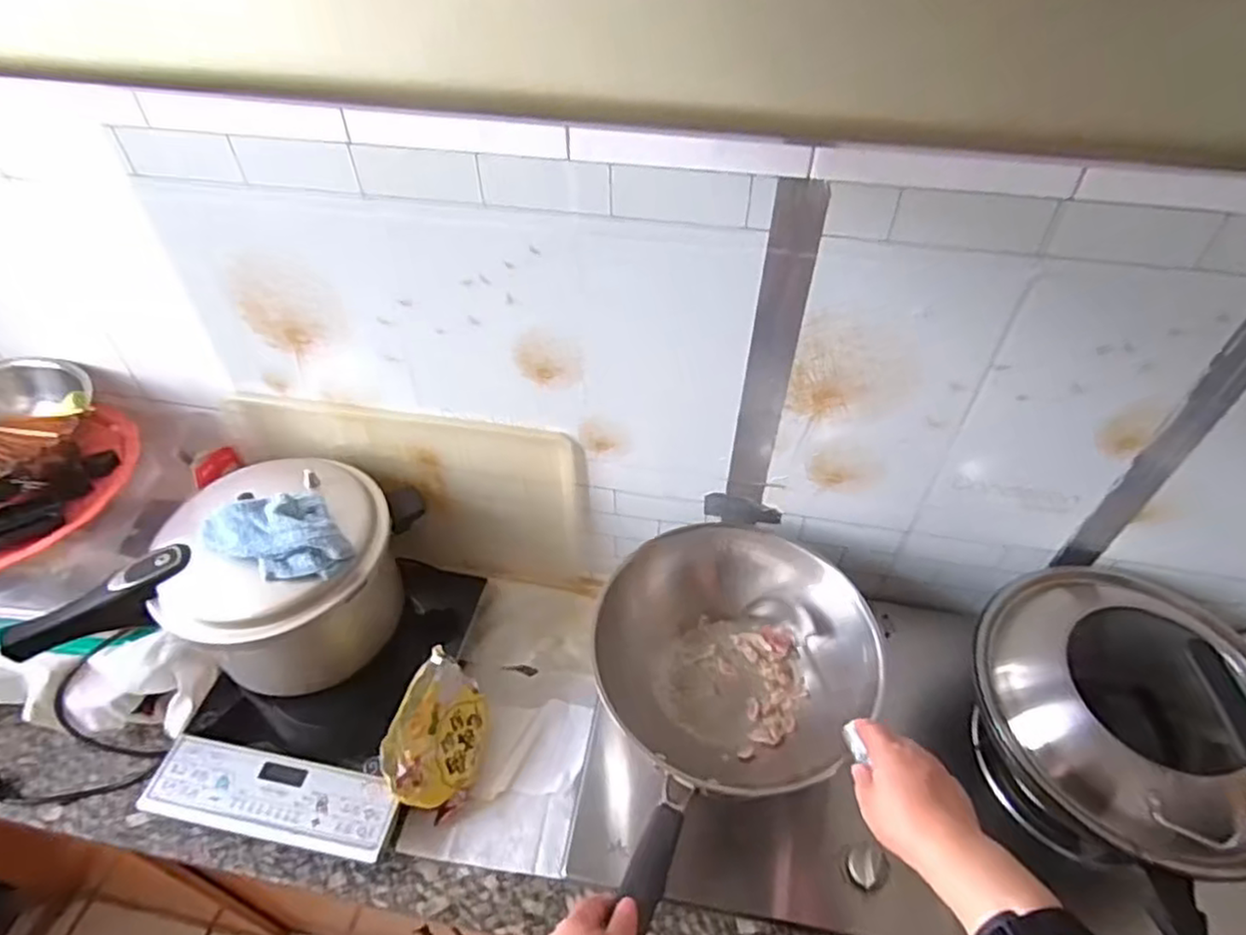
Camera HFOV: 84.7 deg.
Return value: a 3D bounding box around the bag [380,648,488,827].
[{"bbox_3d":[-0.208,0.301,0.778,0.087,0.102,0.153,11,47,10],"label":"bag"}]

